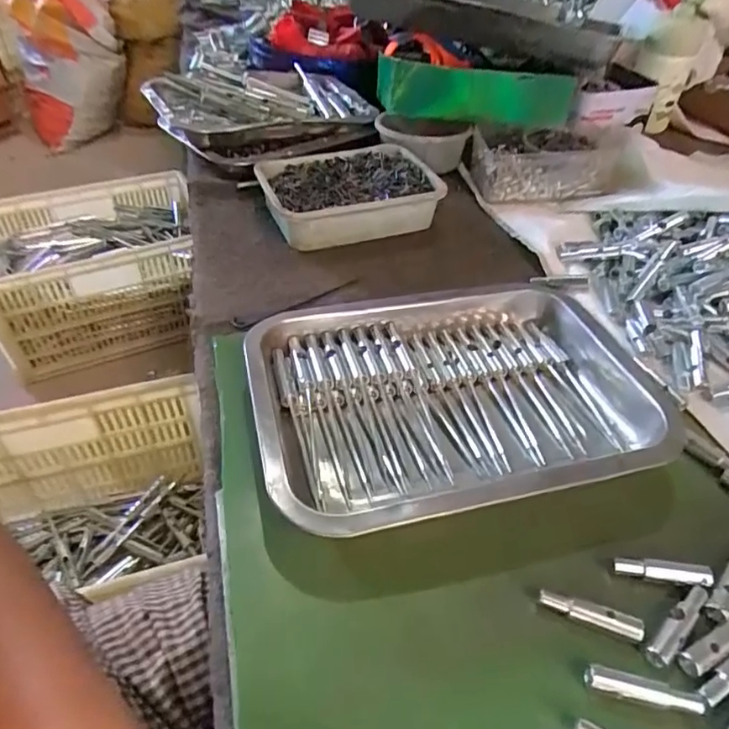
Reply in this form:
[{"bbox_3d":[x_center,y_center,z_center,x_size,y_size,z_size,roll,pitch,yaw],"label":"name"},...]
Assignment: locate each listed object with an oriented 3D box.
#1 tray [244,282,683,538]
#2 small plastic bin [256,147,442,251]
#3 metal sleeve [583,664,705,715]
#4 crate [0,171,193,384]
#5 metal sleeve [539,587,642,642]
[{"bbox_3d":[0.062,0.015,0.375,0.266,0.037,0.192,-9,46,-11],"label":"tray"},{"bbox_3d":[-0.017,-0.186,0.587,0.182,0.048,0.127,-13,47,-15],"label":"small plastic bin"},{"bbox_3d":[0.132,0.155,0.261,0.053,0.008,0.010,11,46,9],"label":"metal sleeve"},{"bbox_3d":[-0.590,-0.214,1.244,0.457,0.263,0.316,-20,49,-21],"label":"crate"},{"bbox_3d":[0.117,0.130,0.285,0.051,0.011,0.009,17,47,15],"label":"metal sleeve"}]

